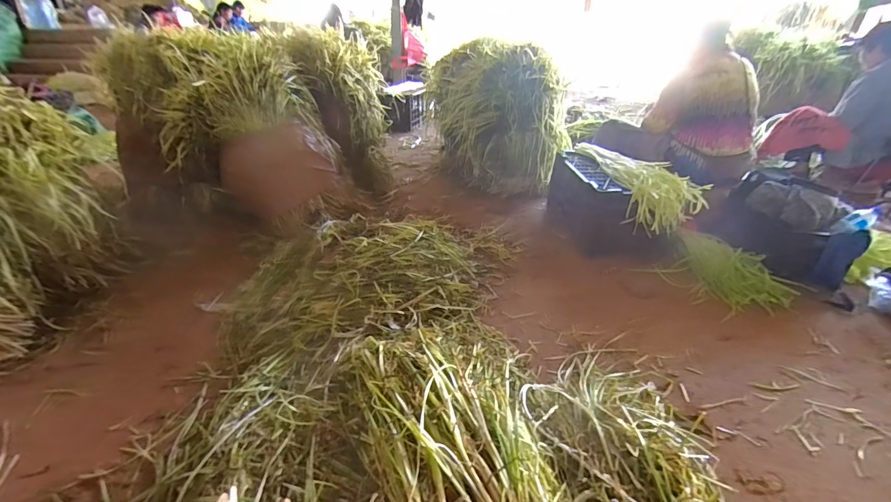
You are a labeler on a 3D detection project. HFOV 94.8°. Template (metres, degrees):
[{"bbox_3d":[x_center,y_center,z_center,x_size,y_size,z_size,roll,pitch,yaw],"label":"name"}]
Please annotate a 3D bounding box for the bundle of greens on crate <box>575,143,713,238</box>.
[{"bbox_3d":[0.734,-0.281,1.607,0.243,0.152,0.570,-3,31,-9],"label":"bundle of greens on crate"}]

